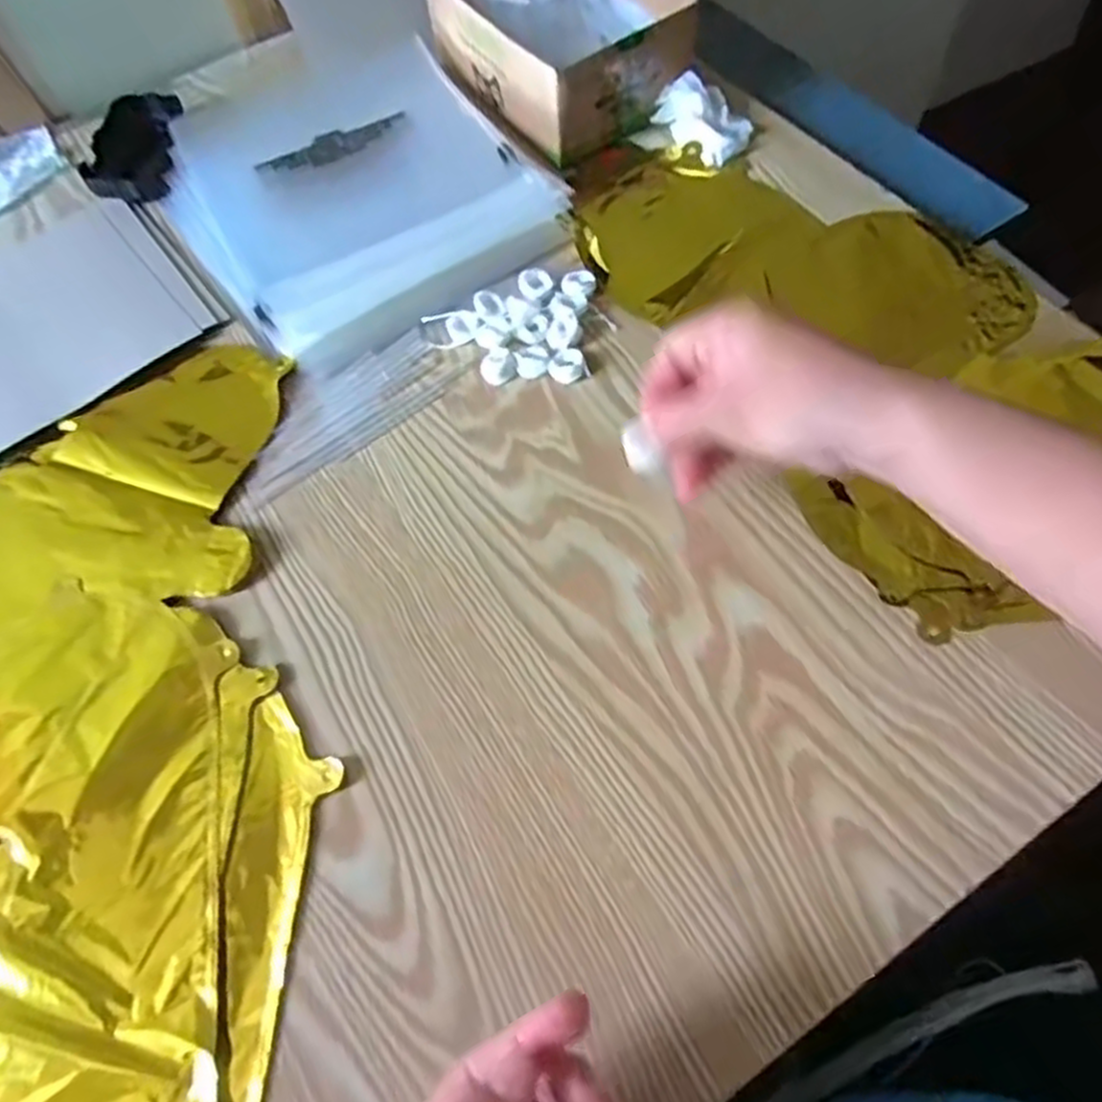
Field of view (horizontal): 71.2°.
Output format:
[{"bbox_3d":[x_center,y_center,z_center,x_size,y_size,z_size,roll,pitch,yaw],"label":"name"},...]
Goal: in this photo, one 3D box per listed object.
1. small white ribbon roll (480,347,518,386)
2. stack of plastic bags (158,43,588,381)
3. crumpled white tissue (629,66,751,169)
[{"bbox_3d":[-0.032,-0.113,0.471,0.021,0.008,0.023,-2,61,3],"label":"small white ribbon roll"},{"bbox_3d":[-0.147,-0.265,0.554,0.226,0.026,0.293,-32,64,-13],"label":"stack of plastic bags"},{"bbox_3d":[0.107,-0.314,0.552,0.074,0.032,0.056,38,70,22],"label":"crumpled white tissue"}]

